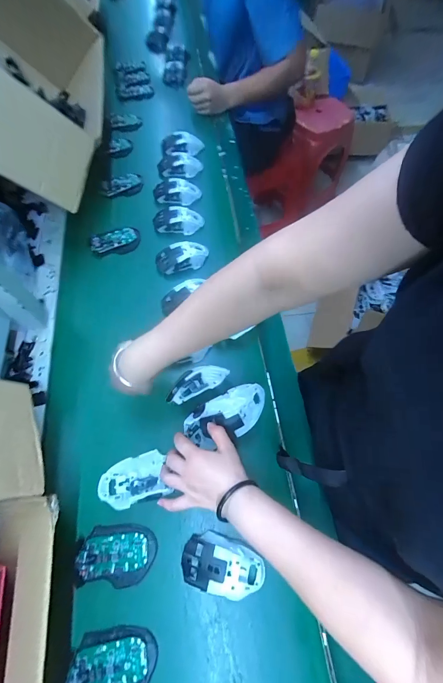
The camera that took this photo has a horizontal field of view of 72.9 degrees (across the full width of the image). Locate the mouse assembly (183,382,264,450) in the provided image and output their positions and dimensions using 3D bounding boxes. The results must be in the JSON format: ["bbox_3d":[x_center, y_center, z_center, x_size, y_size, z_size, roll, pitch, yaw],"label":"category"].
[{"bbox_3d":[0.009,0.118,0.476,0.134,0.048,0.065,-27,68,1],"label":"mouse assembly"}]

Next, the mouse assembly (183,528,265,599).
[{"bbox_3d":[0.003,0.314,0.420,0.117,0.038,0.072,17,66,6],"label":"mouse assembly"}]

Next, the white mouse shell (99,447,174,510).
[{"bbox_3d":[-0.134,0.213,0.458,0.101,0.029,0.066,-13,66,-8],"label":"white mouse shell"}]

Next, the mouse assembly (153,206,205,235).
[{"bbox_3d":[-0.102,-0.289,0.706,0.116,0.035,0.063,2,65,-1],"label":"mouse assembly"}]

